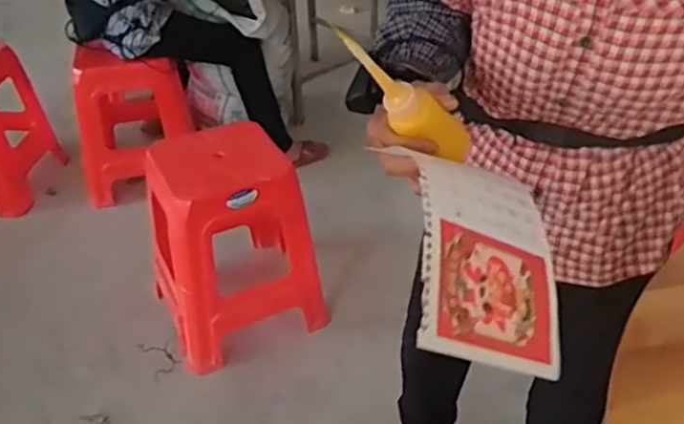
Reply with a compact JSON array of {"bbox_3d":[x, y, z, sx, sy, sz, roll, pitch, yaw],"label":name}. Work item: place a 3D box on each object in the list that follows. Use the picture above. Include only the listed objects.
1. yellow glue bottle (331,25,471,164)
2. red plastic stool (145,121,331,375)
[{"bbox_3d":[0.051,-0.092,0.568,0.043,0.164,0.034,-40,29,24],"label":"yellow glue bottle"},{"bbox_3d":[-0.269,0.074,1.566,0.357,0.471,0.289,-20,40,-22],"label":"red plastic stool"}]

